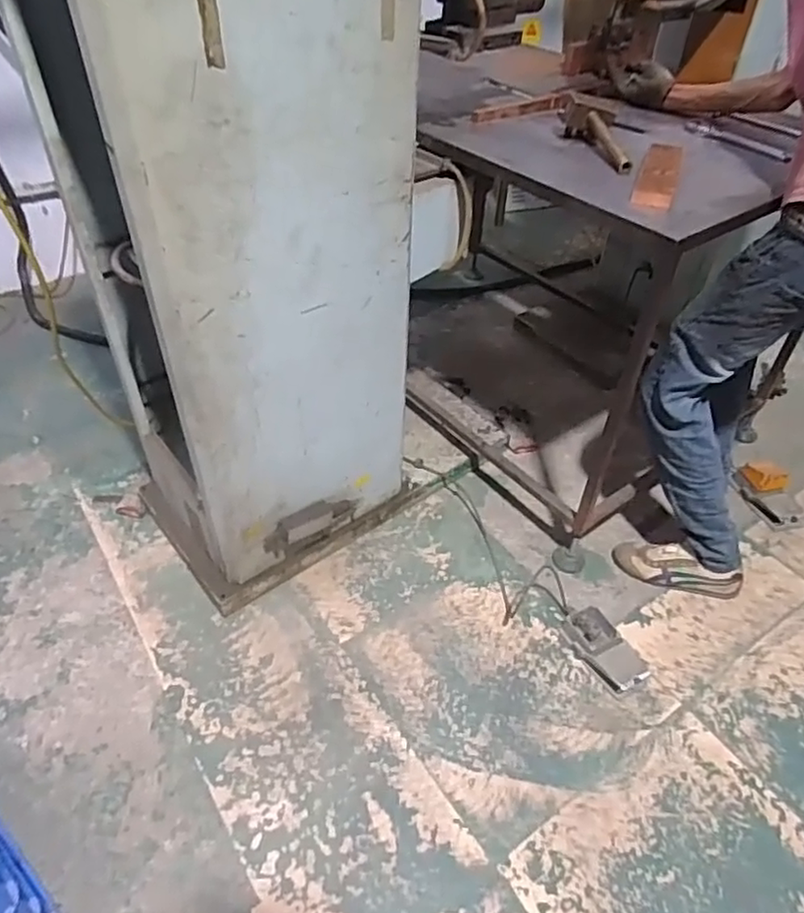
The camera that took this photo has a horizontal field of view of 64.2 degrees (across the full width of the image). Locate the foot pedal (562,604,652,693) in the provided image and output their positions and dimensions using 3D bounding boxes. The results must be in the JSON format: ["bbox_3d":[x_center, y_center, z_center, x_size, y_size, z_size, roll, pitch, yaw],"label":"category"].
[{"bbox_3d":[0.420,0.401,1.343,0.098,0.045,0.197,-21,47,-23],"label":"foot pedal"}]

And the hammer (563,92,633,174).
[{"bbox_3d":[0.389,-0.624,1.252,0.079,0.070,0.262,-7,56,-9],"label":"hammer"}]

